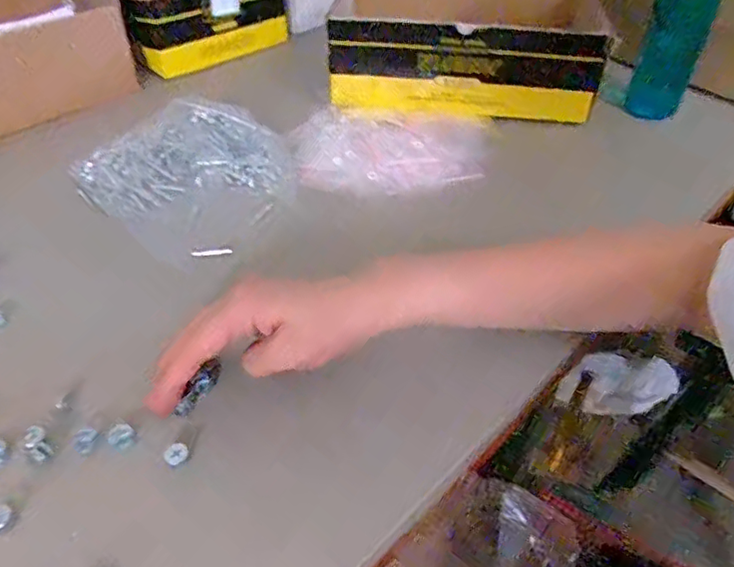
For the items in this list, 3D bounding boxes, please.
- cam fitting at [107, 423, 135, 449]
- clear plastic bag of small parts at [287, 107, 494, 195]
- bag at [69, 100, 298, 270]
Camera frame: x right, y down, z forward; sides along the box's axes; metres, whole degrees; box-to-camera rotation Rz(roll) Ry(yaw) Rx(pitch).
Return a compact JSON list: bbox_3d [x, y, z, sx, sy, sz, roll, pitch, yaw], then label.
[{"bbox_3d":[-0.157,0.097,0.358,0.015,0.008,0.014,0,44,0],"label":"cam fitting"},{"bbox_3d":[0.034,-0.152,0.603,0.224,0.027,0.139,-2,44,-1],"label":"clear plastic bag of small parts"},{"bbox_3d":[-0.166,-0.112,0.561,0.195,0.040,0.203,27,50,26],"label":"bag"}]

